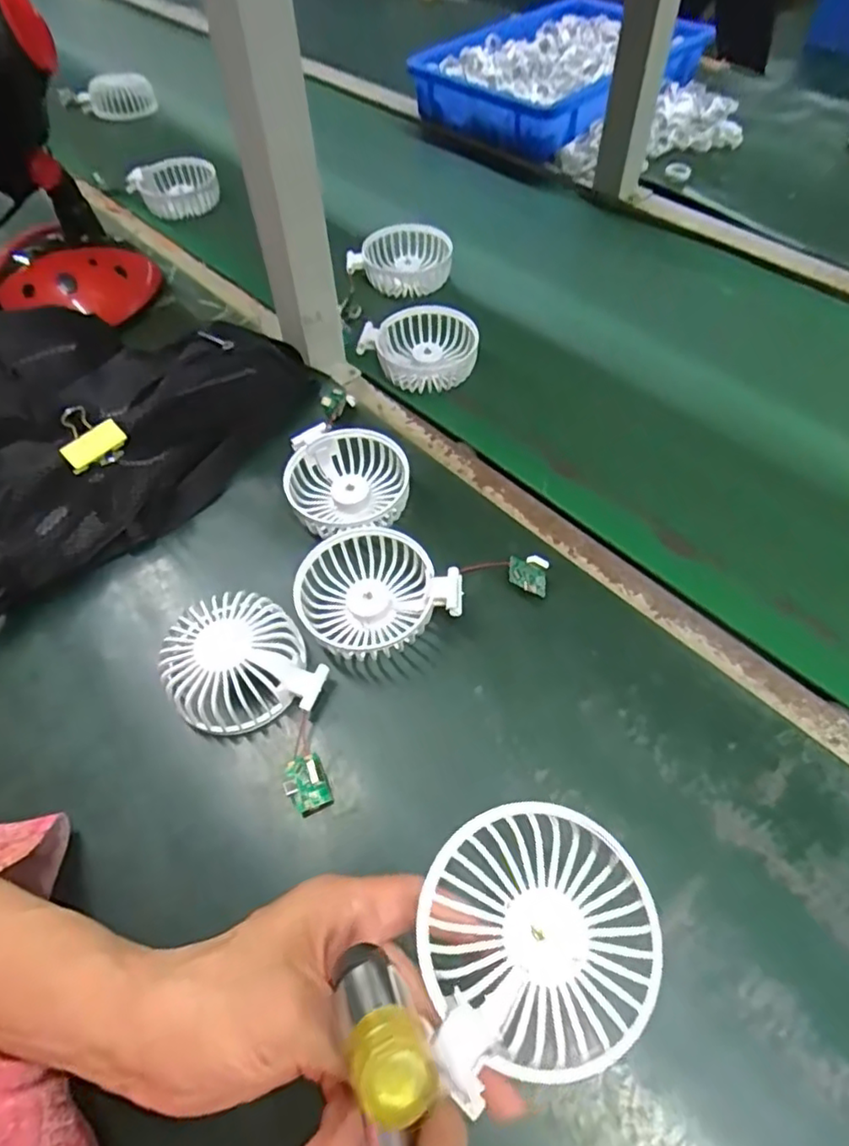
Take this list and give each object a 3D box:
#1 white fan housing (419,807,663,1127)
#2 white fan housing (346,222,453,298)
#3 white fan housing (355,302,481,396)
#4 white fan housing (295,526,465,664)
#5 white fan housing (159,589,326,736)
[{"bbox_3d":[0.046,0.141,0.246,0.089,0.030,0.089,-5,57,-1],"label":"white fan housing"},{"bbox_3d":[-0.023,-0.315,0.633,0.098,0.032,0.086,5,57,5],"label":"white fan housing"},{"bbox_3d":[-0.002,-0.198,0.556,0.095,0.030,0.078,-22,59,-12],"label":"white fan housing"},{"bbox_3d":[-0.033,0.012,0.417,0.098,0.036,0.080,-21,58,-11],"label":"white fan housing"},{"bbox_3d":[-0.116,0.058,0.391,0.084,0.039,0.091,-34,62,-19],"label":"white fan housing"}]

